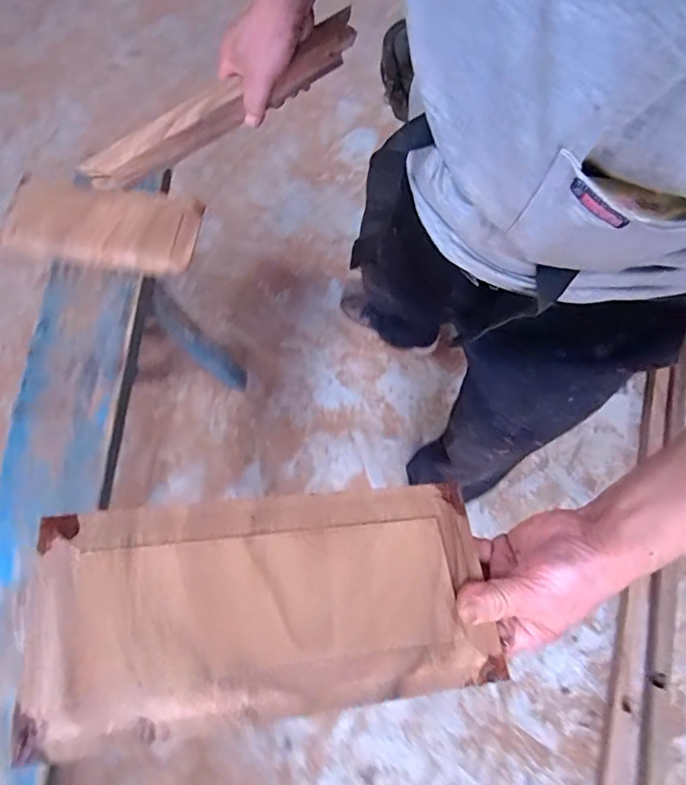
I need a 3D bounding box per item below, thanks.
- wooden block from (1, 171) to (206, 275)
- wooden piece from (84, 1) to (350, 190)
[{"bbox_3d":[-0.367,-0.260,0.804,0.279,0.024,0.141,9,70,1],"label":"wooden block"},{"bbox_3d":[-0.128,-0.305,0.556,0.314,0.040,0.034,-30,74,-2],"label":"wooden piece"}]

